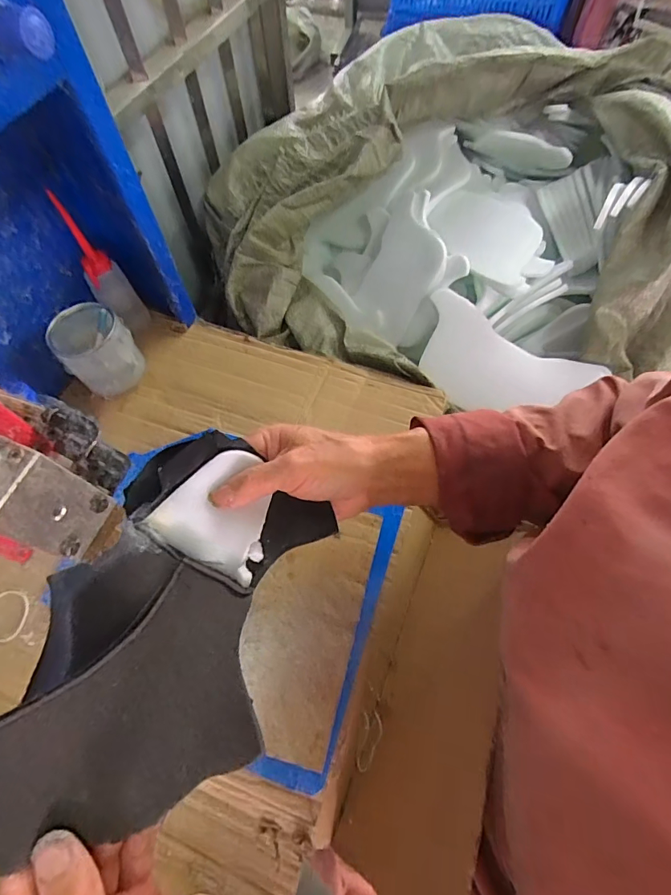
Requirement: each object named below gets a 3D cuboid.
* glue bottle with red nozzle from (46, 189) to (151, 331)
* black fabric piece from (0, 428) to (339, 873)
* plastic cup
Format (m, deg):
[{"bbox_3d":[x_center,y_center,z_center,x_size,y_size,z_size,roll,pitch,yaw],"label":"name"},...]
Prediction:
[{"bbox_3d":[-0.295,-0.224,0.581,0.052,0.170,0.048,-34,68,-15],"label":"glue bottle with red nozzle"},{"bbox_3d":[-0.103,0.092,0.261,0.143,0.068,0.229,16,64,9],"label":"black fabric piece"},{"bbox_3d":[-0.299,-0.125,0.572,0.079,0.088,0.090,-30,67,-13],"label":"plastic cup"}]

